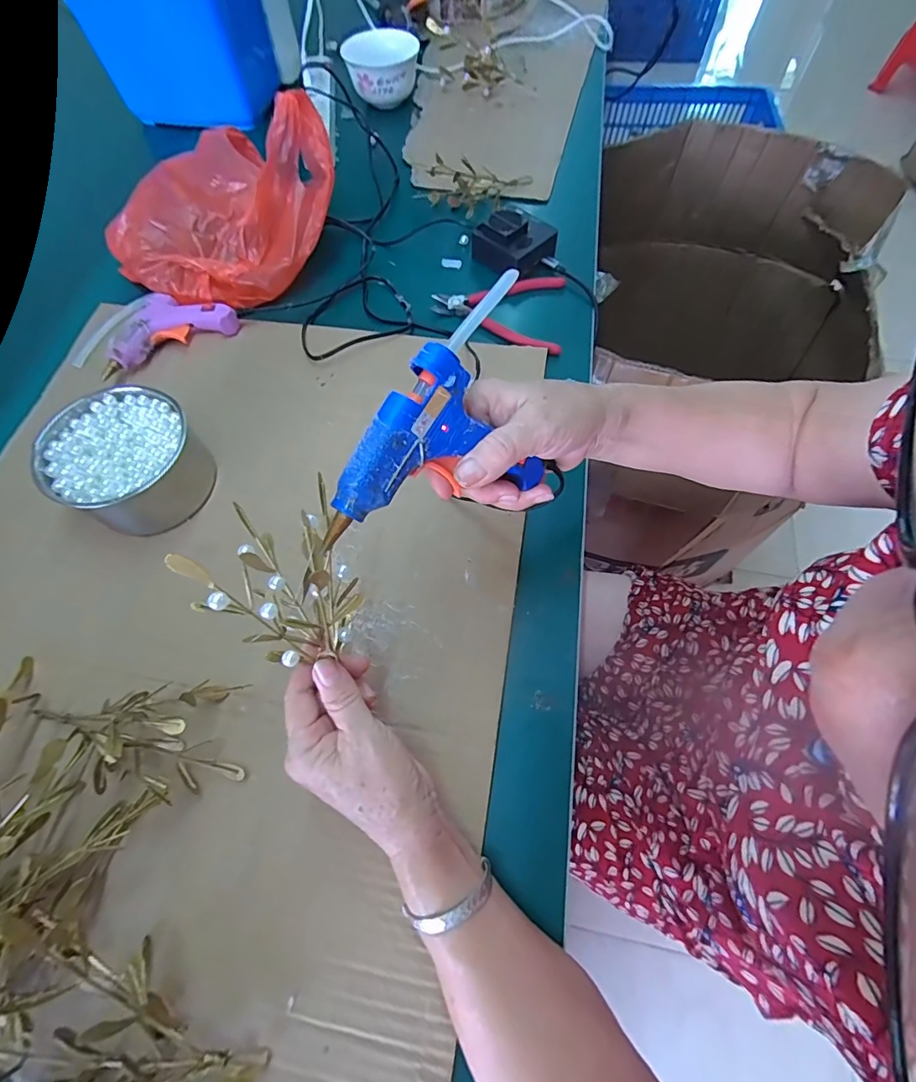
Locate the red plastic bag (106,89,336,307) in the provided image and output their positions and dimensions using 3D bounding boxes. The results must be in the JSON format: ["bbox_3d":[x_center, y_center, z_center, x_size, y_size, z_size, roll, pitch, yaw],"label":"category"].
[{"bbox_3d":[-0.272,-0.382,0.522,0.212,0.115,0.229,36,71,16],"label":"red plastic bag"}]

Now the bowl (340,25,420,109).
[{"bbox_3d":[-0.114,-0.713,0.706,0.111,0.050,0.106,-1,66,0],"label":"bowl"}]

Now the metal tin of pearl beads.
[{"bbox_3d":[-0.290,-0.071,0.413,0.120,0.058,0.113,0,66,1],"label":"metal tin of pearl beads"}]

